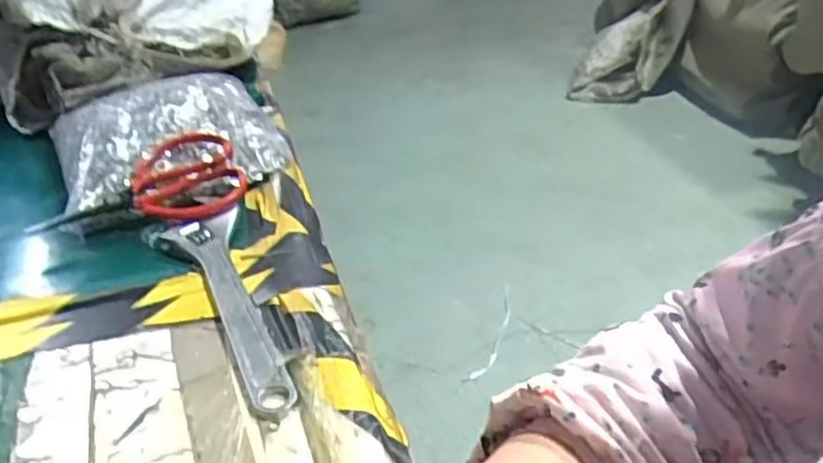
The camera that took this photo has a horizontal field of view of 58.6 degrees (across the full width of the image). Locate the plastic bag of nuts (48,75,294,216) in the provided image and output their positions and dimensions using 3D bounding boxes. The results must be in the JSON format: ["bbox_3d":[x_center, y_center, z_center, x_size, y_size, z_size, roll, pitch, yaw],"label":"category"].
[{"bbox_3d":[-0.261,-0.110,0.804,0.241,0.070,0.238,-18,35,-19],"label":"plastic bag of nuts"}]

